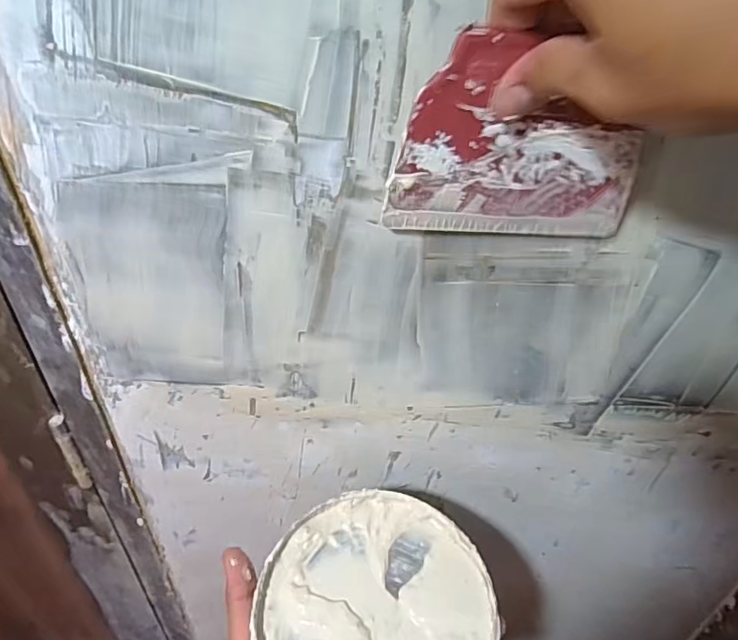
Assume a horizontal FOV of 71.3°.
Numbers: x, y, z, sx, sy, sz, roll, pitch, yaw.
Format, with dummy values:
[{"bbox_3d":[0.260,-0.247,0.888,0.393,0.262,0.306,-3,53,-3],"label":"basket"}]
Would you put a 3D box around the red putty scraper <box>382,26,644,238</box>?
[{"bbox_3d":[0.076,-0.081,0.251,0.121,0.106,0.009,7,52,-5],"label":"red putty scraper"}]

